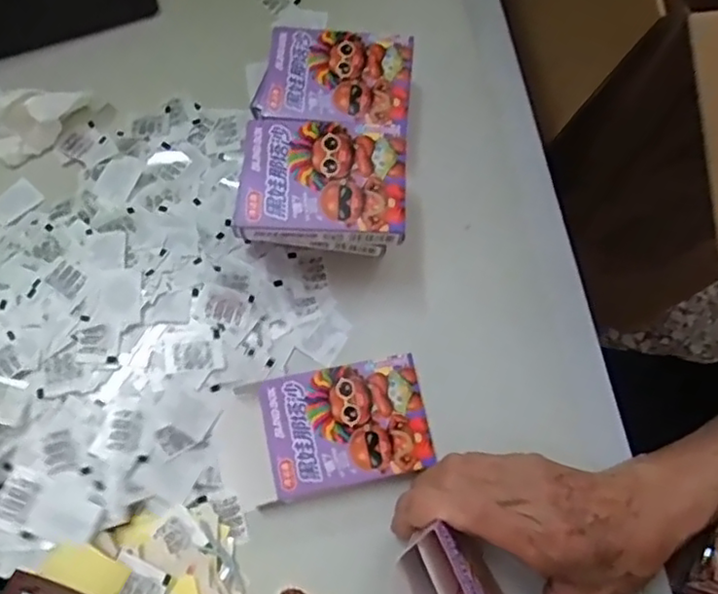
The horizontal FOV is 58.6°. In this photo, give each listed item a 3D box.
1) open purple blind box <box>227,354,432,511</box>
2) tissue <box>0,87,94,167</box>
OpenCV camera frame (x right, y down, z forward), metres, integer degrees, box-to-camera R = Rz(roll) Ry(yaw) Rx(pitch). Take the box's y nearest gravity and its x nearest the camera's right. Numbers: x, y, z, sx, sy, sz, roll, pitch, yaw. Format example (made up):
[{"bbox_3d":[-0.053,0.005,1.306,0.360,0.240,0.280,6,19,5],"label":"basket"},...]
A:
[{"bbox_3d":[-0.018,0.076,0.366,0.109,0.027,0.064,-11,72,-5],"label":"open purple blind box"},{"bbox_3d":[-0.225,-0.116,0.420,0.085,0.039,0.043,-3,72,-3],"label":"tissue"}]

